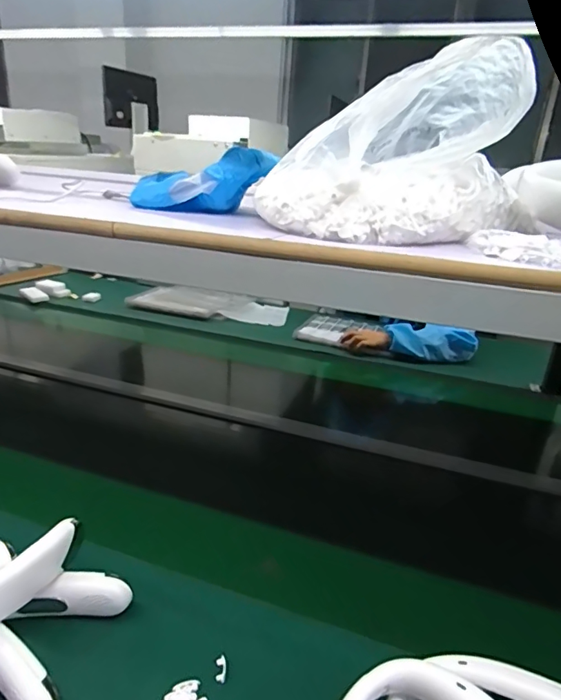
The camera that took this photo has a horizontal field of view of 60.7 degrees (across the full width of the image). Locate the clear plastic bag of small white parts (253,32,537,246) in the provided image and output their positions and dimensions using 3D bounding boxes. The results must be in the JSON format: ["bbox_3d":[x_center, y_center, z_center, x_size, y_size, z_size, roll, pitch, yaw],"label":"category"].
[{"bbox_3d":[0.134,-0.219,0.553,0.272,0.172,0.259,11,24,18],"label":"clear plastic bag of small white parts"}]

